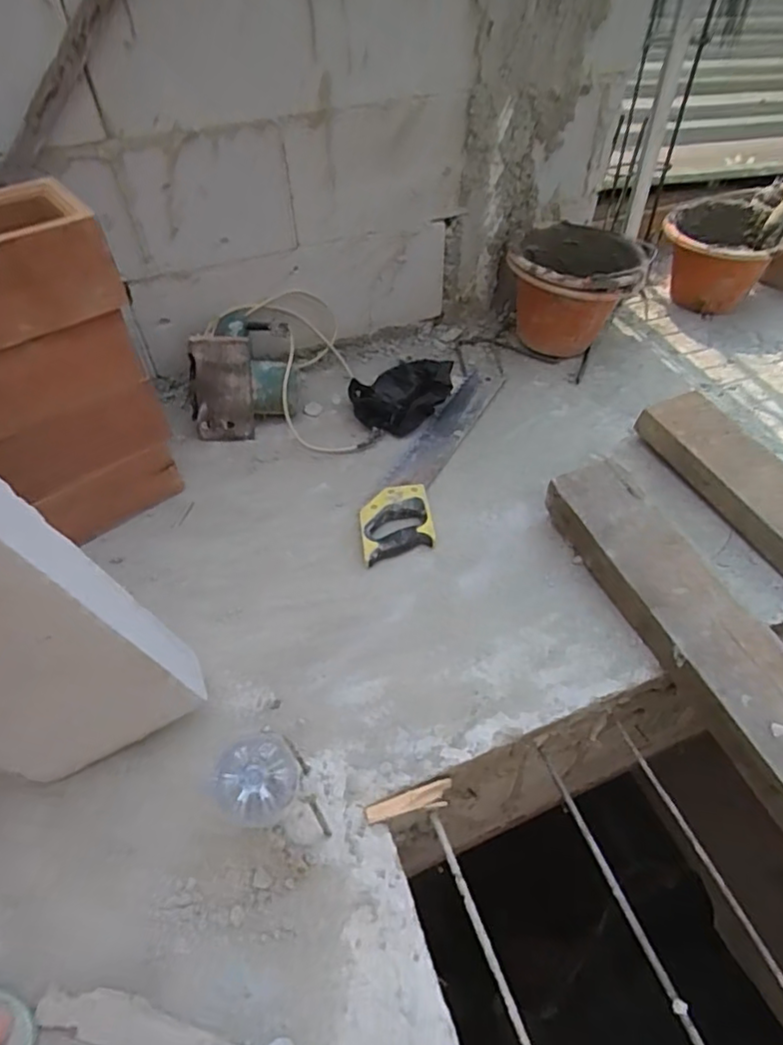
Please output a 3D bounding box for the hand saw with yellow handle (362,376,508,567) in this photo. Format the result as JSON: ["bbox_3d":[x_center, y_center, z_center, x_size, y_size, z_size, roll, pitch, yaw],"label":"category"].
[{"bbox_3d":[0.075,-0.126,1.020,0.113,0.032,0.513,15,51,14],"label":"hand saw with yellow handle"}]

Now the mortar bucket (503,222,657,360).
[{"bbox_3d":[0.359,-0.441,1.179,0.233,0.209,0.233,-1,49,1],"label":"mortar bucket"}]

